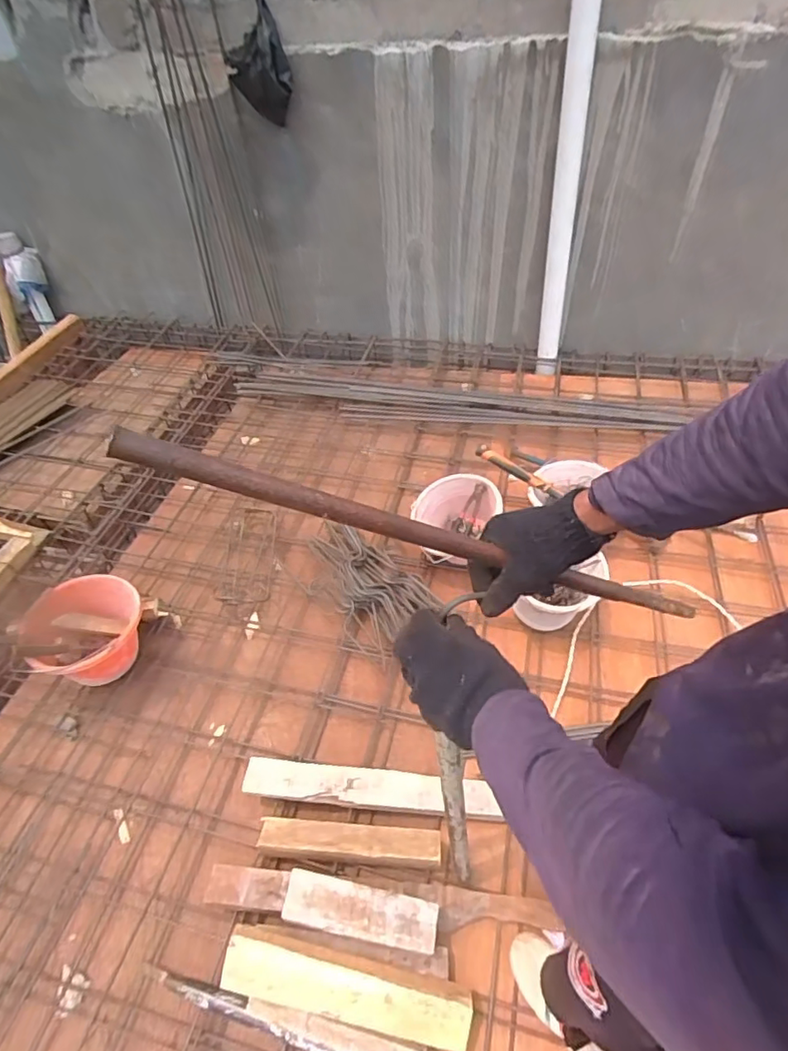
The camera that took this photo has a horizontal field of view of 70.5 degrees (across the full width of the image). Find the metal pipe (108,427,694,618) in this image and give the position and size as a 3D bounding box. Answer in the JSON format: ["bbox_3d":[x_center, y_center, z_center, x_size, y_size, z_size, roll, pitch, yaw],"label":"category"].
[{"bbox_3d":[0.071,0.021,0.514,0.609,0.022,0.018,16,40,-27],"label":"metal pipe"}]

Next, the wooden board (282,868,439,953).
[{"bbox_3d":[-0.055,0.636,0.923,0.250,0.026,0.074,6,47,9],"label":"wooden board"}]

